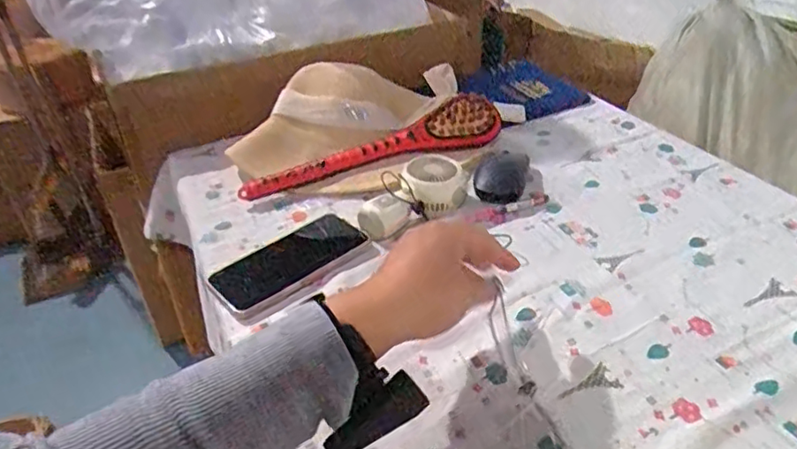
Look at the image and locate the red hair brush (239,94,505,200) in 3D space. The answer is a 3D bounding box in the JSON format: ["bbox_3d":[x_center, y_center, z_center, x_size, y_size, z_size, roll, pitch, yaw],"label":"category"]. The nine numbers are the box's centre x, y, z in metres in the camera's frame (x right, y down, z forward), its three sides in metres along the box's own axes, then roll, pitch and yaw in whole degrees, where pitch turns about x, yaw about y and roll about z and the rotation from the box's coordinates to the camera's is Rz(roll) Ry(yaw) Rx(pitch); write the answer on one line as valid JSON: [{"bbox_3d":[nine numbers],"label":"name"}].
[{"bbox_3d":[-0.030,-0.097,0.739,0.329,0.064,0.032,-15,35,-13],"label":"red hair brush"}]

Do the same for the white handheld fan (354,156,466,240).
[{"bbox_3d":[0.019,-0.026,0.655,0.065,0.039,0.134,22,42,34],"label":"white handheld fan"}]

